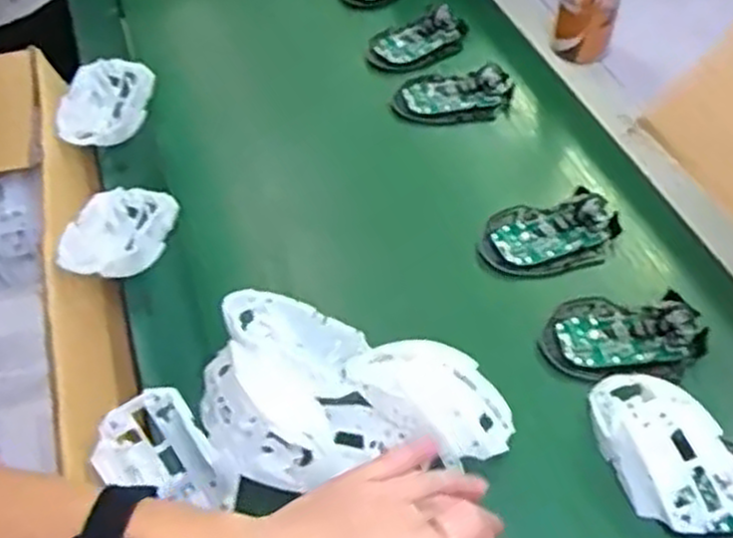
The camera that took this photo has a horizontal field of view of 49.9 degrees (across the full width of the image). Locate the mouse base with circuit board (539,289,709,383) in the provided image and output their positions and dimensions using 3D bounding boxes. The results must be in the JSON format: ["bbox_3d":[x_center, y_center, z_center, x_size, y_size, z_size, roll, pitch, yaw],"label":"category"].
[{"bbox_3d":[0.188,0.045,0.574,0.113,0.026,0.070,-4,49,-3],"label":"mouse base with circuit board"}]

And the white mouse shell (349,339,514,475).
[{"bbox_3d":[0.043,0.079,0.509,0.070,0.024,0.105,-32,57,-25],"label":"white mouse shell"}]

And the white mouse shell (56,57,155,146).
[{"bbox_3d":[-0.243,-0.152,0.733,0.069,0.031,0.114,9,50,7],"label":"white mouse shell"}]

